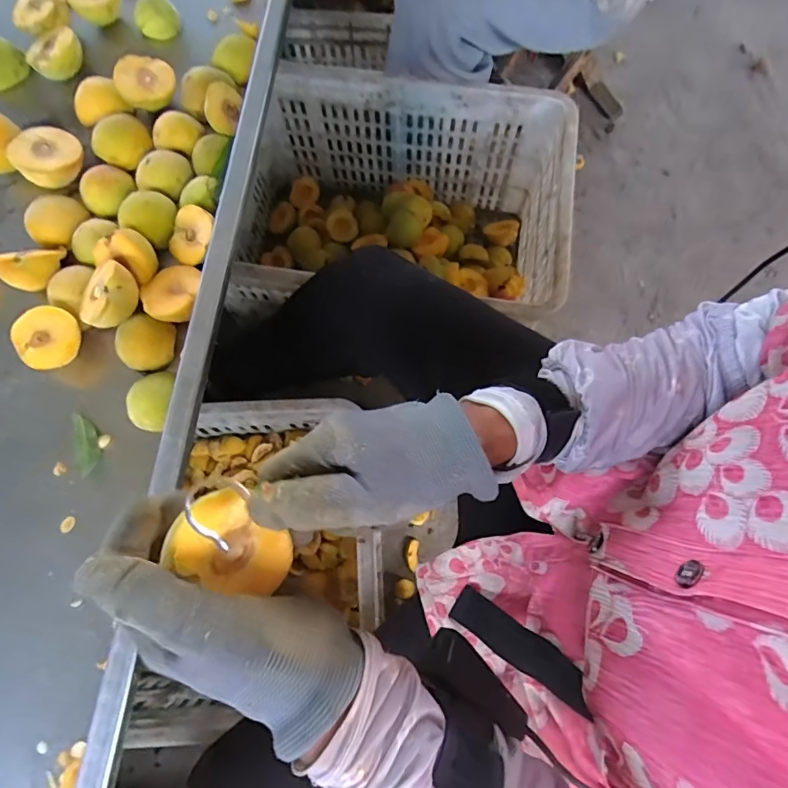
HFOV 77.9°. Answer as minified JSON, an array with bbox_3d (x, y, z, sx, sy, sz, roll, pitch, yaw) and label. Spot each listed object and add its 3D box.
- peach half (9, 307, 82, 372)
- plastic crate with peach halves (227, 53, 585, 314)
[{"bbox_3d":[-0.334,-0.054,0.473,0.056,0.028,0.057,-39,95,-14],"label":"peach half"},{"bbox_3d":[-0.007,-0.277,0.807,0.512,0.261,0.349,9,75,3],"label":"plastic crate with peach halves"}]

